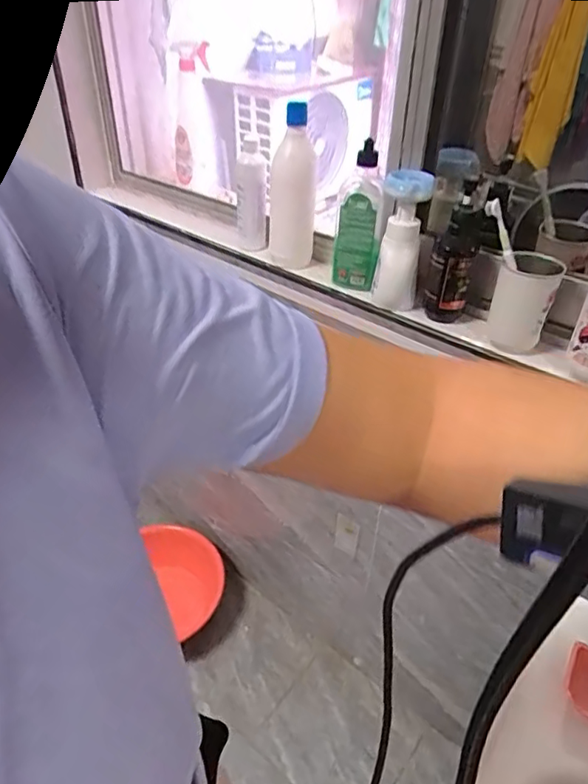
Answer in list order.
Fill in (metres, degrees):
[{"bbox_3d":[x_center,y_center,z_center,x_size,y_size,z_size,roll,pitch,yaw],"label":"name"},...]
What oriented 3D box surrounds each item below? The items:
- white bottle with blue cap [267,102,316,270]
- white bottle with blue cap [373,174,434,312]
[{"bbox_3d":[-0.004,-0.325,0.929,0.066,0.253,0.059,-4,38,-8],"label":"white bottle with blue cap"},{"bbox_3d":[0.162,-0.225,0.871,0.064,0.212,0.056,12,39,12],"label":"white bottle with blue cap"}]

